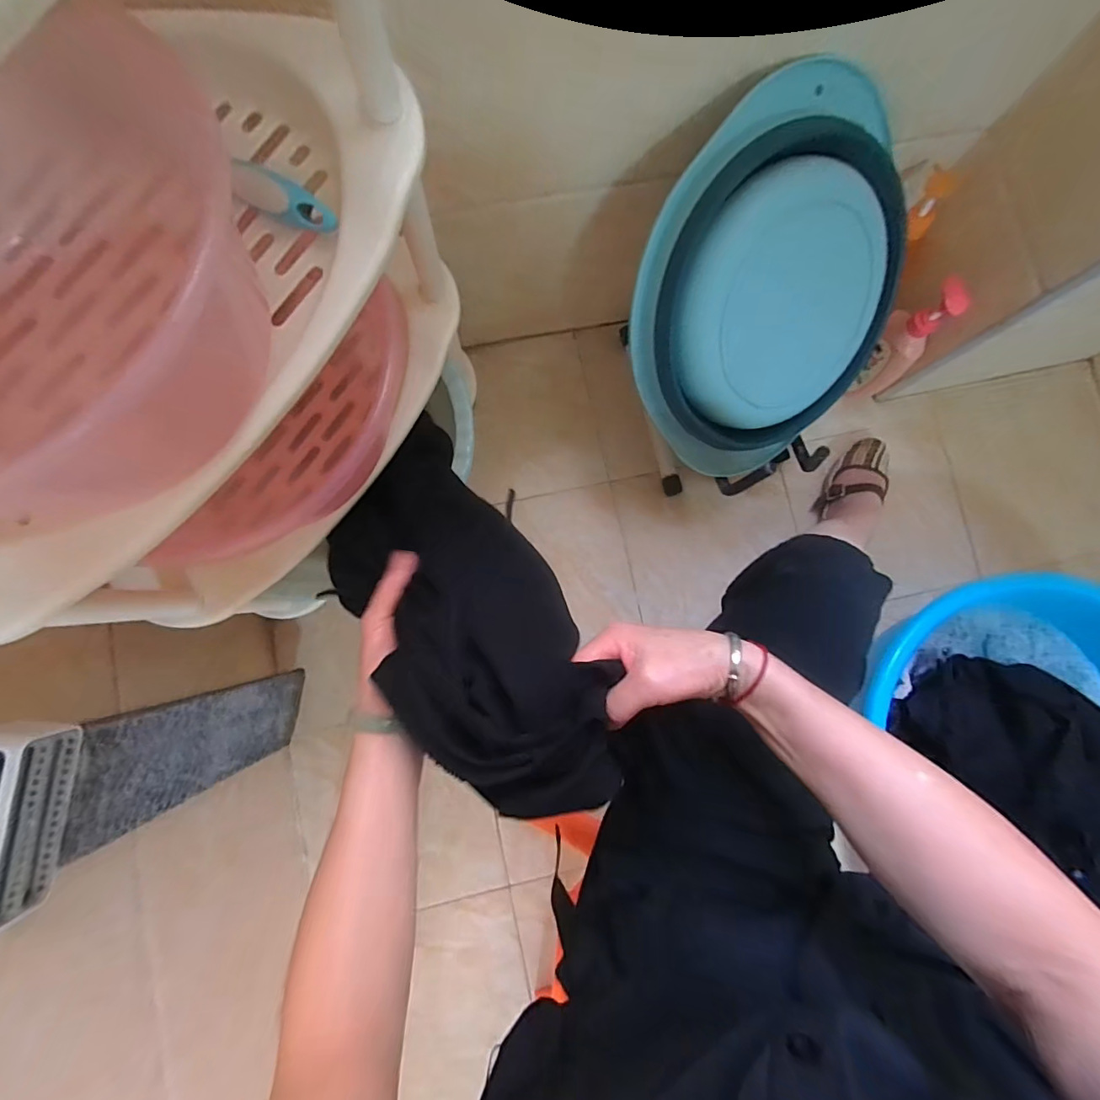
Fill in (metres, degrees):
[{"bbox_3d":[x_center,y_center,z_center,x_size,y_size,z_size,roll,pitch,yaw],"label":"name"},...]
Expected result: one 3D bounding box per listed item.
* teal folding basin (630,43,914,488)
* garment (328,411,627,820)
[{"bbox_3d":[0.265,-0.280,0.566,0.353,0.057,0.416,-21,124,-5],"label":"teal folding basin"},{"bbox_3d":[-0.095,0.029,0.428,0.160,0.078,0.425,-33,47,-5],"label":"garment"}]

